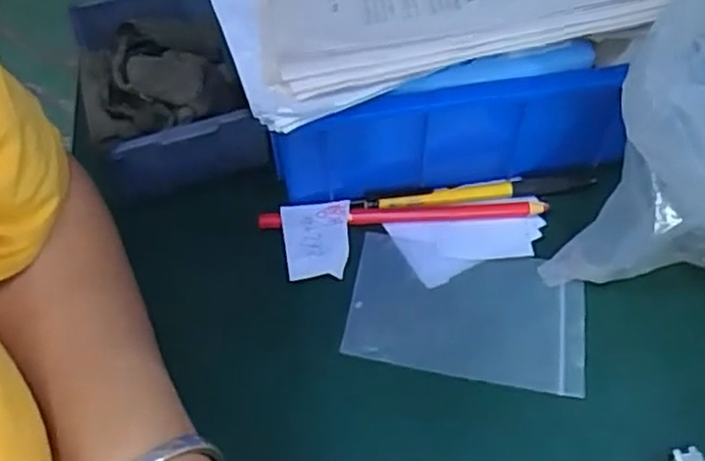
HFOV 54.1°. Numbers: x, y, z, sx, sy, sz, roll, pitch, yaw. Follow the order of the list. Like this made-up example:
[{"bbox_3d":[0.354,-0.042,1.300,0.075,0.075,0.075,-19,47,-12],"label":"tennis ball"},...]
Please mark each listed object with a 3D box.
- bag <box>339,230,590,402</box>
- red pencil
[{"bbox_3d":[0.061,0.044,0.371,0.123,0.009,0.075,7,54,9],"label":"bag"},{"bbox_3d":[0.029,-0.010,0.407,0.167,0.007,0.010,-3,53,1],"label":"red pencil"}]

